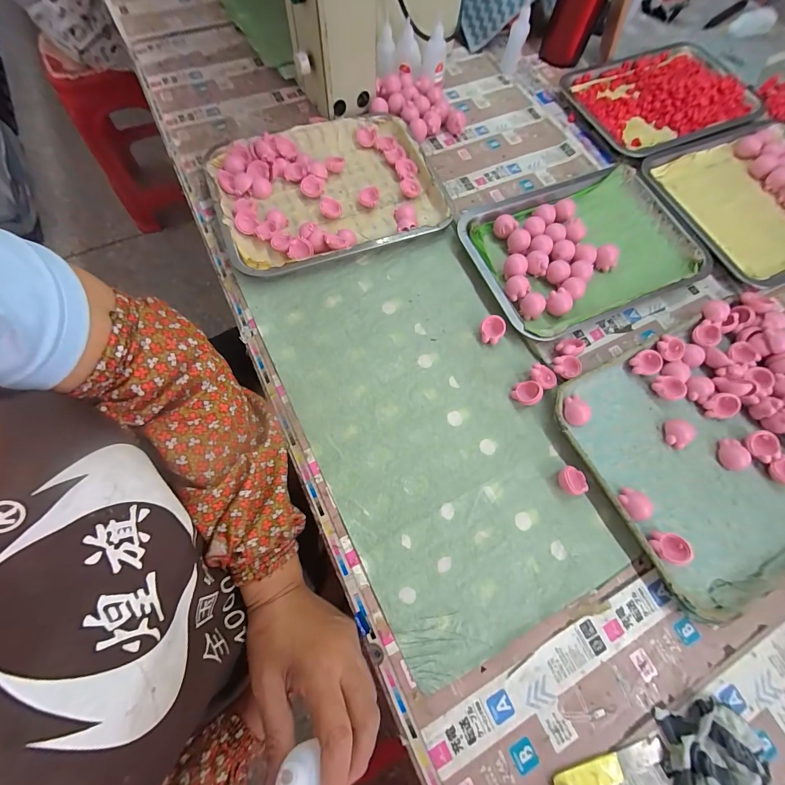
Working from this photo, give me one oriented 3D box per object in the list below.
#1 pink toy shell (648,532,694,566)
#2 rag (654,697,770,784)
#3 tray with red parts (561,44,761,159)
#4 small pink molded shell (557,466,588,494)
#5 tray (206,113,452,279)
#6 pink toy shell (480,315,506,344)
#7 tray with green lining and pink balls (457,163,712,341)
[{"bbox_3d":[0.271,0.154,0.334,0.033,0.021,0.028,2,71,-1],"label":"pink toy shell"},{"bbox_3d":[0.273,0.320,0.270,0.077,0.033,0.106,-3,71,-3],"label":"rag"},{"bbox_3d":[0.476,-0.513,0.580,0.309,0.026,0.214,-22,73,-9],"label":"tray with red parts"},{"bbox_3d":[0.190,0.093,0.357,0.025,0.014,0.028,-1,71,-2],"label":"small pink molded shell"},{"bbox_3d":[-0.089,-0.281,0.470,0.295,0.030,0.234,-20,72,-9],"label":"tray"},{"bbox_3d":[0.121,-0.076,0.414,0.028,0.020,0.032,31,73,9],"label":"pink toy shell"},{"bbox_3d":[0.256,-0.197,0.456,0.294,0.029,0.205,-21,73,-9],"label":"tray with green lining and pink balls"}]

